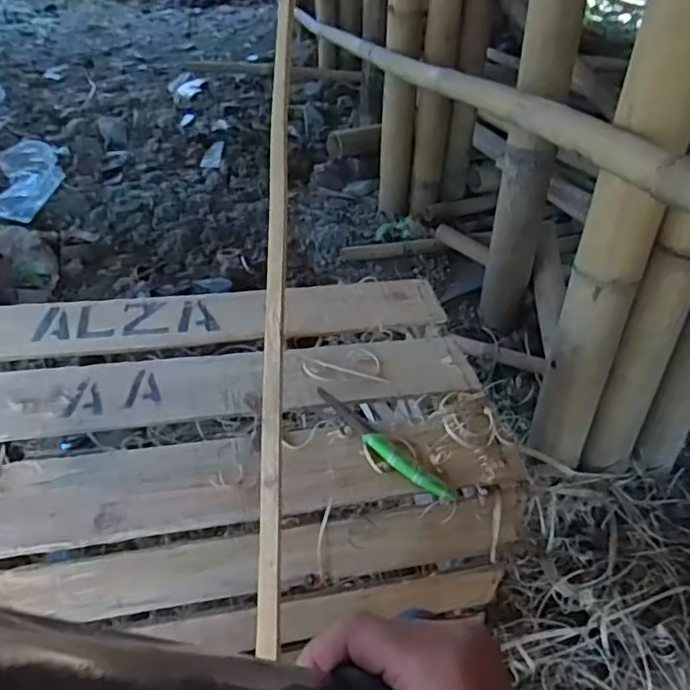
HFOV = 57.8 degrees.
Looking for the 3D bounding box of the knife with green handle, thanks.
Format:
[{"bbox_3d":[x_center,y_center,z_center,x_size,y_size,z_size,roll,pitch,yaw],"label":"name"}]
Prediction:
[{"bbox_3d":[0.031,0.092,0.604,0.026,0.018,0.182,-29,49,-34],"label":"knife with green handle"}]

